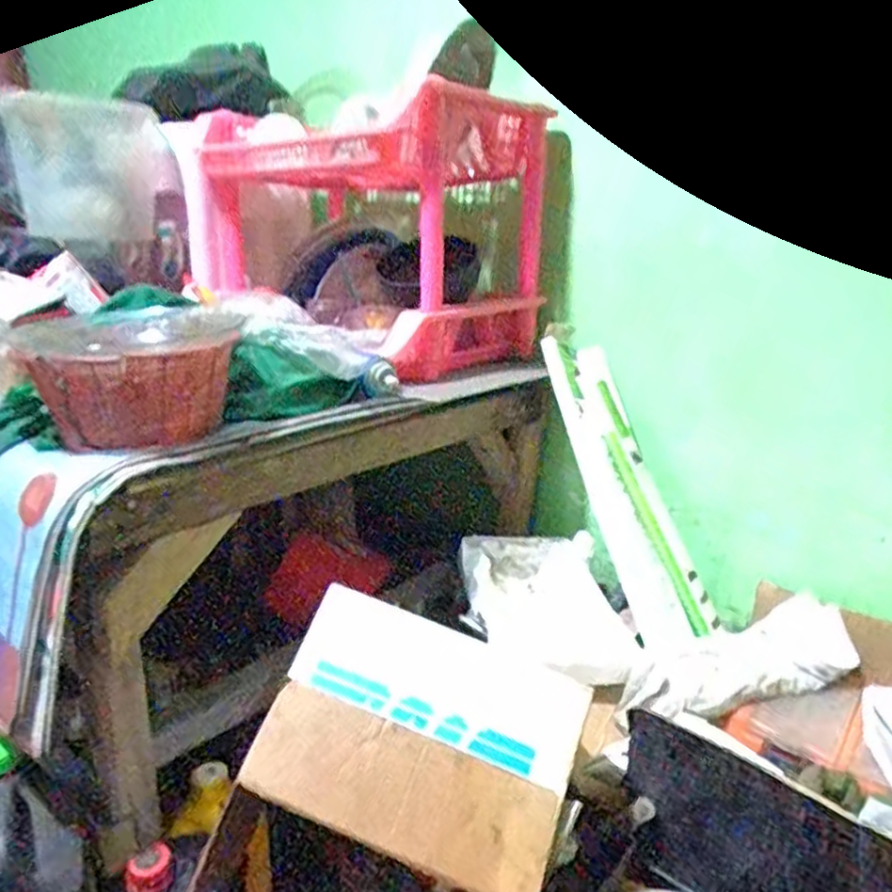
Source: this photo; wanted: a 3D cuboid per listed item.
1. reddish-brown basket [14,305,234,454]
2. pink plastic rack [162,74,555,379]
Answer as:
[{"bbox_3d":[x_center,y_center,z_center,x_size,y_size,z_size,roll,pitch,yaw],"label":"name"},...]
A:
[{"bbox_3d":[-0.304,-0.064,0.681,0.181,0.112,0.192,-11,19,-33],"label":"reddish-brown basket"},{"bbox_3d":[-0.123,-0.313,1.044,0.468,0.332,0.361,15,22,41],"label":"pink plastic rack"}]

